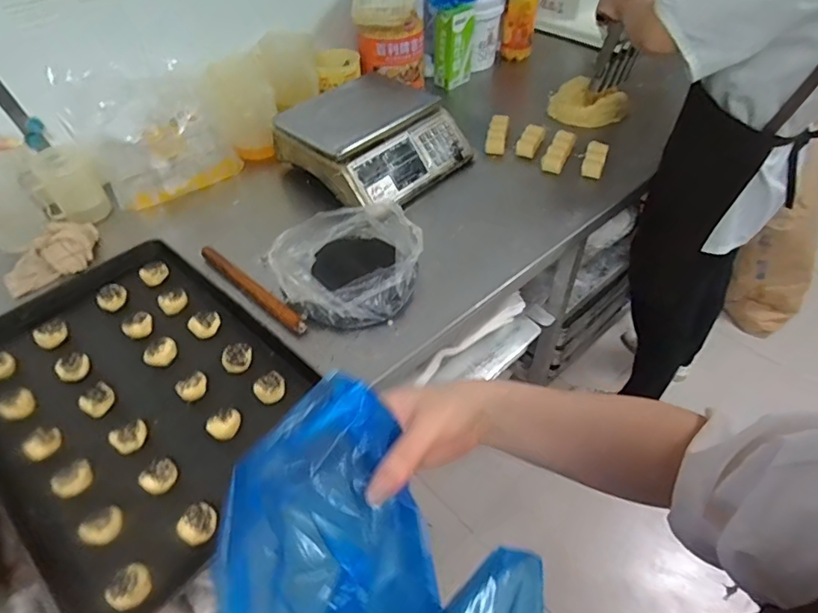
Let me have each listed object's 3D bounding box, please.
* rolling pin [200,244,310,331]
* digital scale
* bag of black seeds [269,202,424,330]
[{"bbox_3d":[-0.283,-0.034,0.909,0.291,0.024,0.024,32,55,27],"label":"rolling pin"},{"bbox_3d":[-0.075,-0.382,1.136,0.338,0.135,0.310,-35,56,-28],"label":"digital scale"},{"bbox_3d":[-0.108,-0.083,0.904,0.239,0.084,0.237,9,48,9],"label":"bag of black seeds"}]

